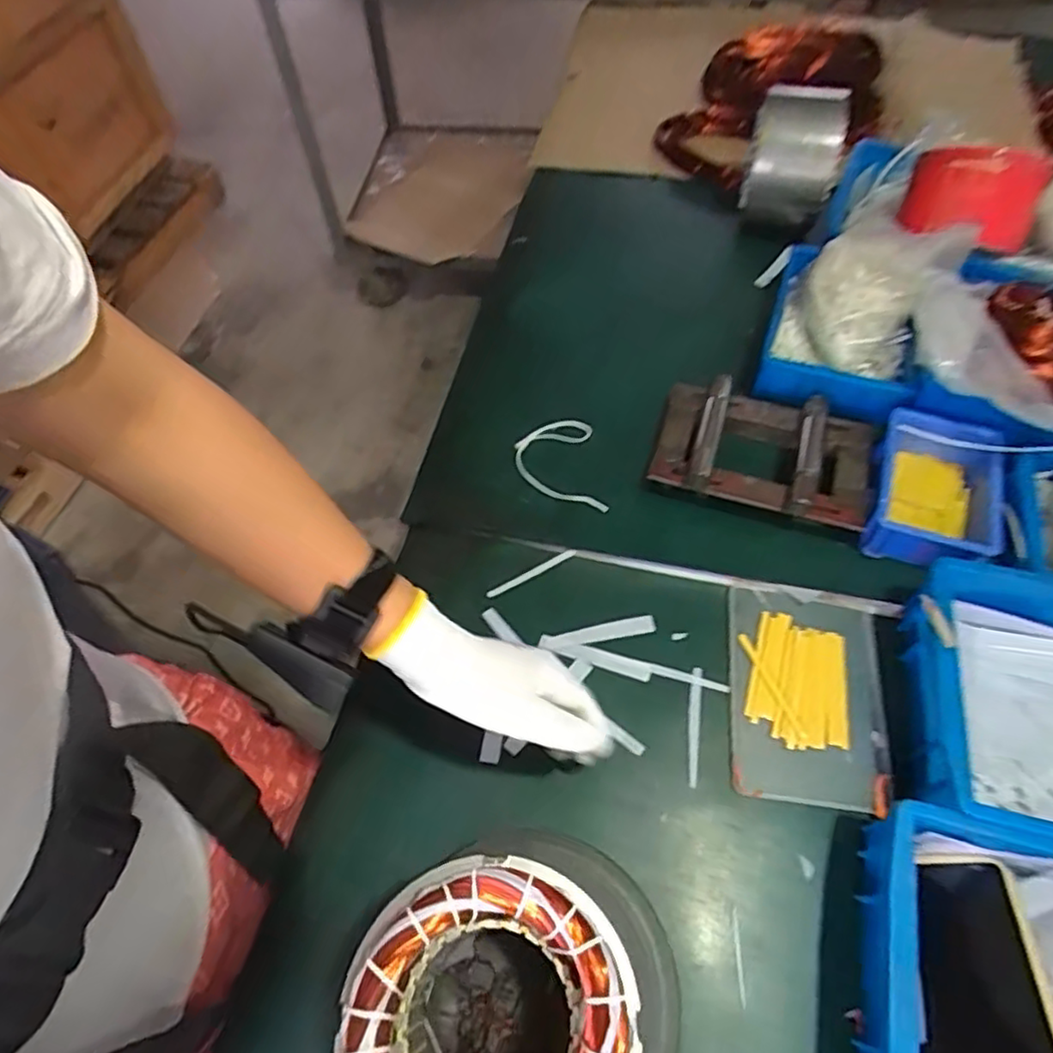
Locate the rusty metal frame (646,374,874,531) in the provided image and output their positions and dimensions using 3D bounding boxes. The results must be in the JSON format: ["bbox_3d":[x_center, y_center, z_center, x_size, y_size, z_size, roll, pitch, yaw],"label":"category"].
[{"bbox_3d":[0.227,-0.072,0.642,0.198,0.047,0.136,15,60,12],"label":"rusty metal frame"}]

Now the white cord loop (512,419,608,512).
[{"bbox_3d":[0.031,-0.060,0.670,0.080,0.008,0.113,-6,58,-1],"label":"white cord loop"}]

